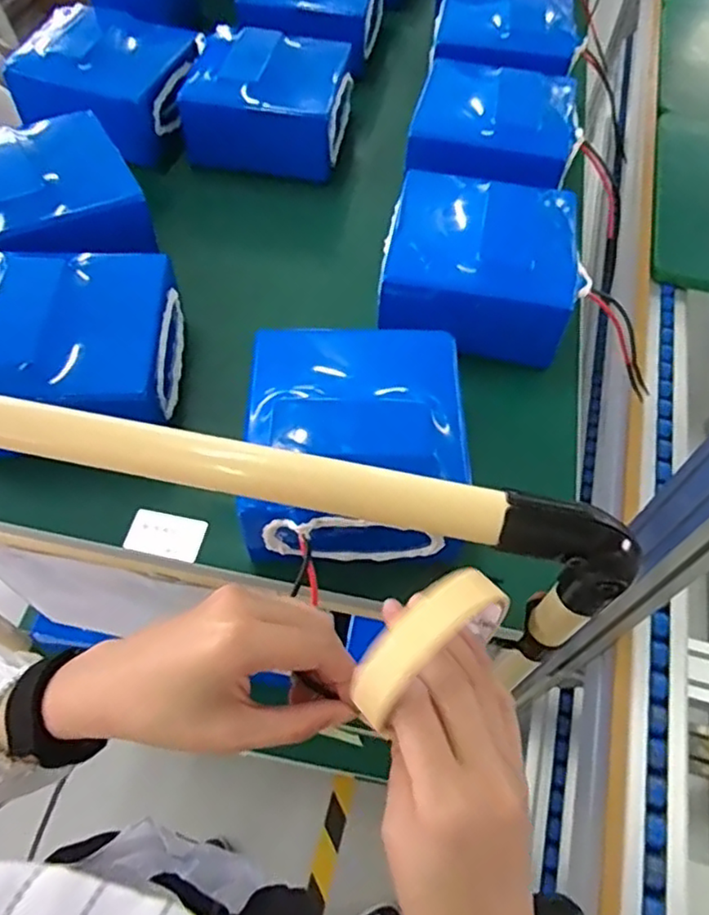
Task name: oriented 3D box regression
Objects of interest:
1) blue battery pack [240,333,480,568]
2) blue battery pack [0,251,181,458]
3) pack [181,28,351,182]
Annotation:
[{"bbox_3d":[0.001,-0.010,0.428,0.141,0.070,0.156,1,58,-3],"label":"blue battery pack"},{"bbox_3d":[-0.211,-0.076,0.464,0.154,0.078,0.143,-1,58,-4],"label":"blue battery pack"},{"bbox_3d":[-0.087,-0.355,0.649,0.149,0.078,0.130,12,58,4],"label":"pack"}]

